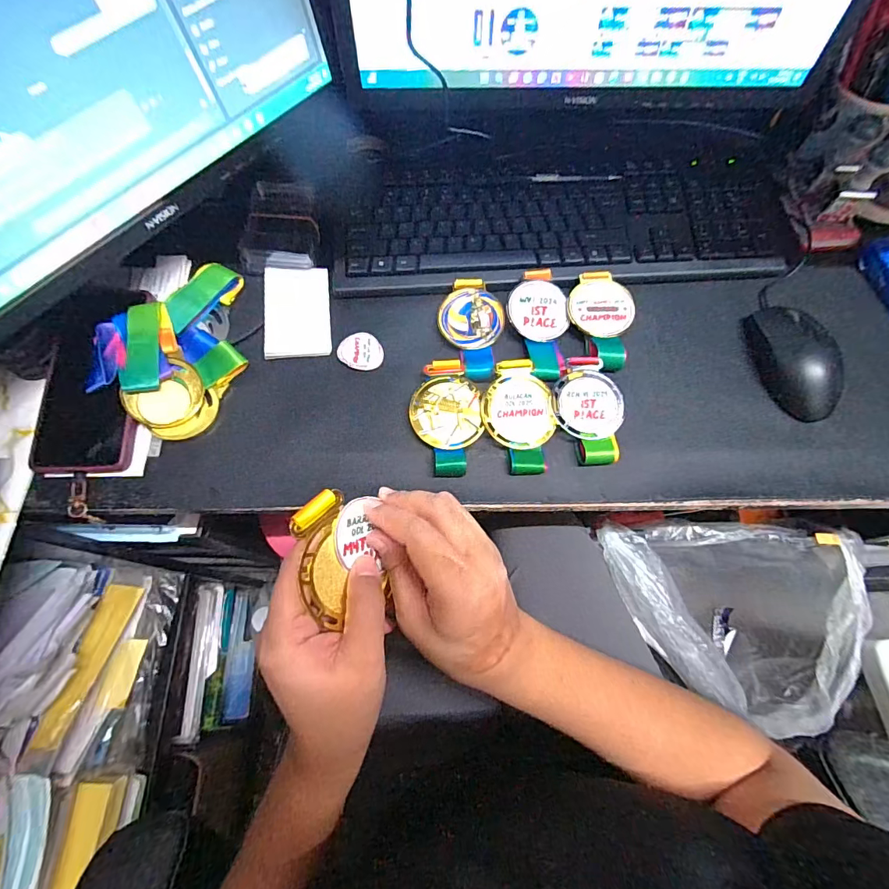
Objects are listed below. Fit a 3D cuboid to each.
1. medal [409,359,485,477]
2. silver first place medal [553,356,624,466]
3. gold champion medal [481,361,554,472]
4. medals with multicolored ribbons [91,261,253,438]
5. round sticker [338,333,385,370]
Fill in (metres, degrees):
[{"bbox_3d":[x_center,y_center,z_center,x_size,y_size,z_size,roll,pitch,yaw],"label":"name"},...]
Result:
[{"bbox_3d":[0.002,-0.022,0.384,0.059,0.018,0.101,-6,73,-2],"label":"medal"},{"bbox_3d":[0.123,-0.029,0.383,0.054,0.015,0.095,-1,73,-1],"label":"silver first place medal"},{"bbox_3d":[0.064,-0.023,0.384,0.059,0.016,0.099,-2,73,-1],"label":"gold champion medal"},{"bbox_3d":[-0.236,-0.094,0.399,0.108,0.030,0.160,24,74,7],"label":"medals with multicolored ribbons"},{"bbox_3d":[-0.079,-0.088,0.419,0.042,0.004,0.040,0,73,0],"label":"round sticker"}]

